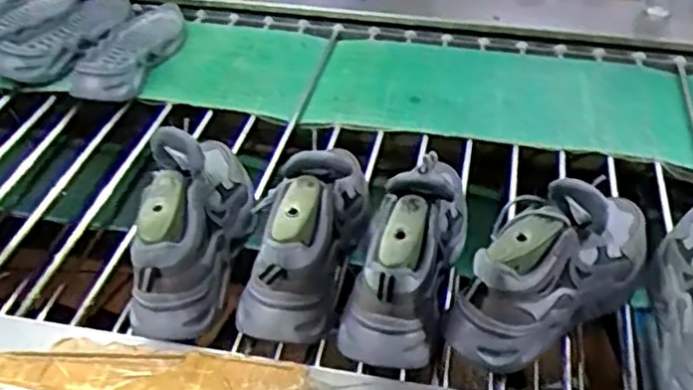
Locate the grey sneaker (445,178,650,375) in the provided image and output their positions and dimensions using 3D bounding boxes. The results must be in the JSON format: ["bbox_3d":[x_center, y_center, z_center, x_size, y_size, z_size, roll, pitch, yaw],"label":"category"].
[{"bbox_3d":[0.236,0.069,0.787,0.107,0.155,0.267,31,51,33],"label":"grey sneaker"}]

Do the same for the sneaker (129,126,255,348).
[{"bbox_3d":[-0.172,0.010,0.812,0.091,0.136,0.253,1,41,4],"label":"sneaker"}]

